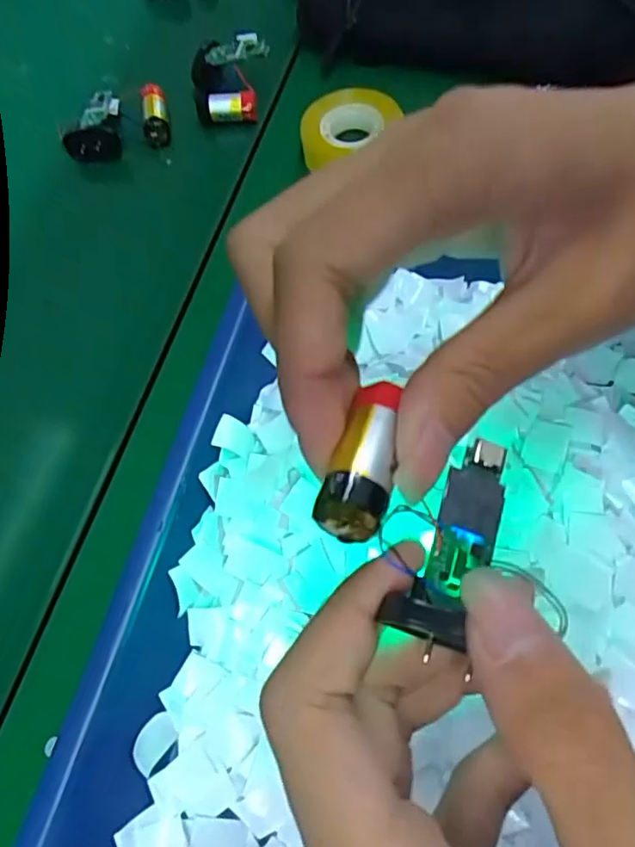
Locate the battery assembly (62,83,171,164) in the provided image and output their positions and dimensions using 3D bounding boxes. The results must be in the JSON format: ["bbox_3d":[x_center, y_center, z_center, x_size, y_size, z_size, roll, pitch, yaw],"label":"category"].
[{"bbox_3d":[-0.124,-0.188,0.354,0.063,0.018,0.044,-10,66,-1],"label":"battery assembly"}]

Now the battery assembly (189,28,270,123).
[{"bbox_3d":[-0.054,-0.217,0.356,0.047,0.027,0.050,-7,66,0],"label":"battery assembly"}]

